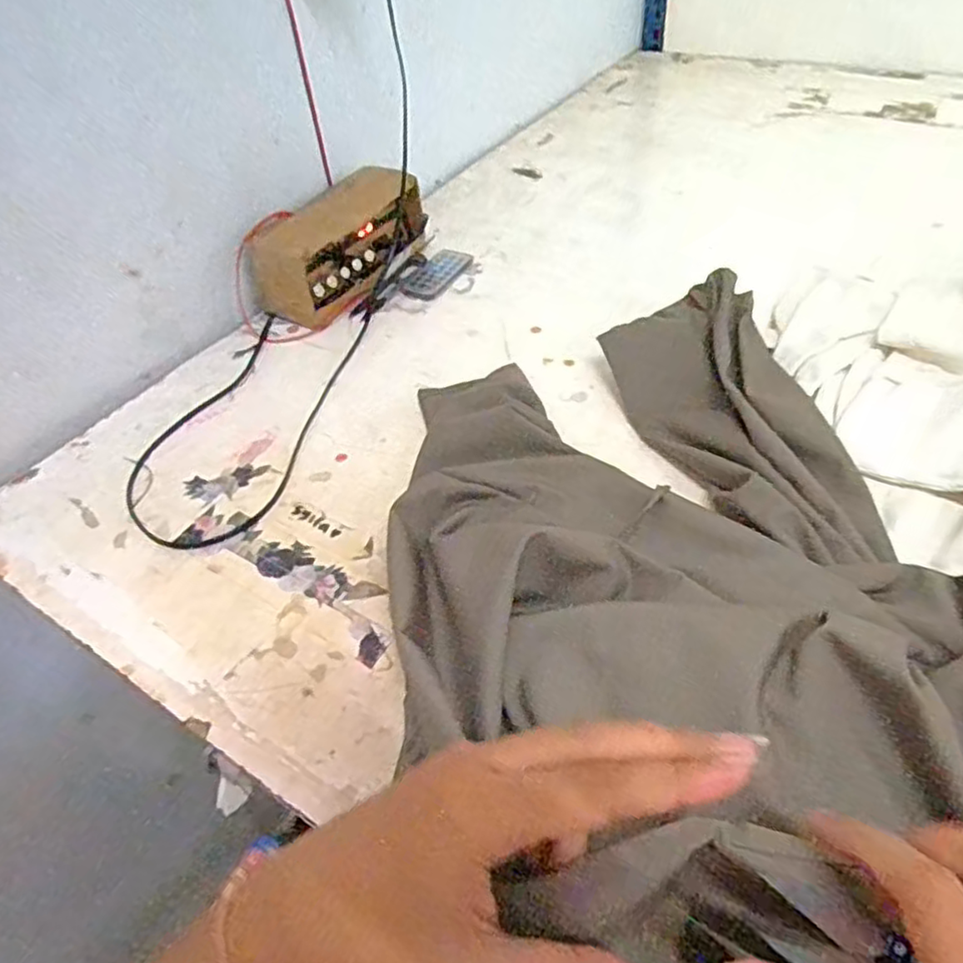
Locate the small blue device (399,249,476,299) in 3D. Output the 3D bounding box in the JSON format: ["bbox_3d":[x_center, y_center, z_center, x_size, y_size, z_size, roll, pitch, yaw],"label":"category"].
[{"bbox_3d":[-0.046,-0.214,0.689,0.046,0.004,0.094,19,52,23],"label":"small blue device"}]

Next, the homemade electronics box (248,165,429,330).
[{"bbox_3d":[-0.137,-0.232,0.663,0.071,0.083,0.182,23,54,26],"label":"homemade electronics box"}]

